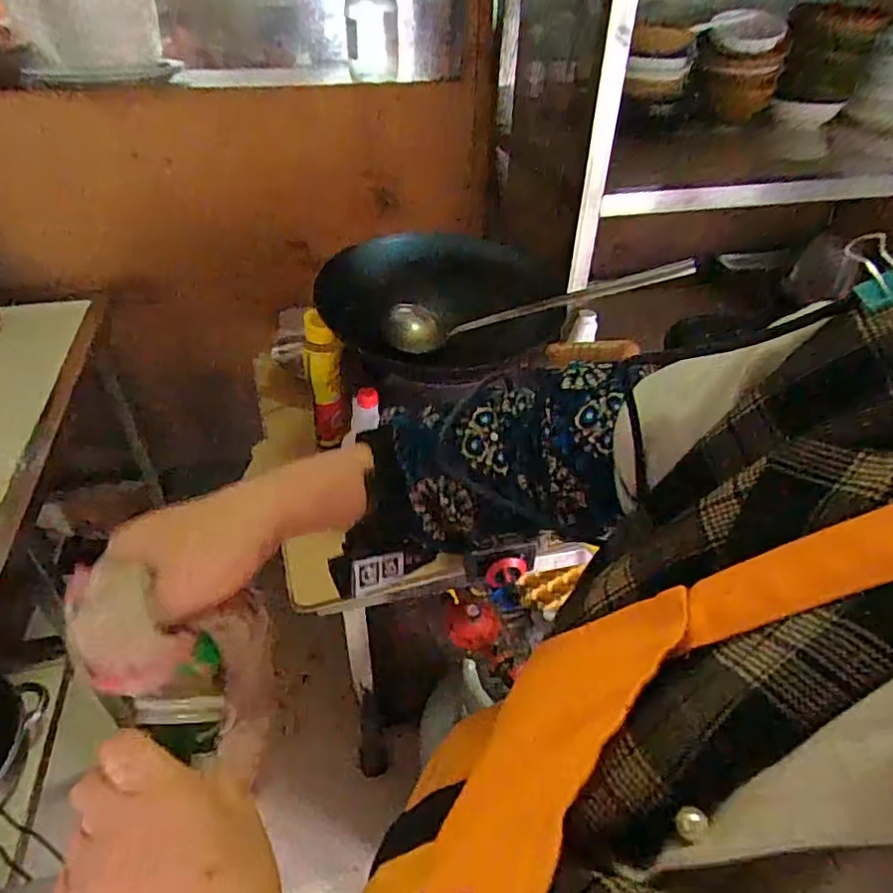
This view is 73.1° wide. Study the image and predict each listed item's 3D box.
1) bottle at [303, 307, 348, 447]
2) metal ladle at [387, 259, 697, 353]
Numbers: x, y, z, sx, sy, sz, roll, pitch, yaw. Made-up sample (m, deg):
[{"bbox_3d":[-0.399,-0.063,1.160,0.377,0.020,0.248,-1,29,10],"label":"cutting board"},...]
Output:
[{"bbox_3d":[-0.200,-0.103,1.002,0.060,0.231,0.046,-12,42,-15],"label":"bottle"},{"bbox_3d":[0.130,-0.225,0.933,0.475,0.064,0.088,-9,37,18],"label":"metal ladle"}]

